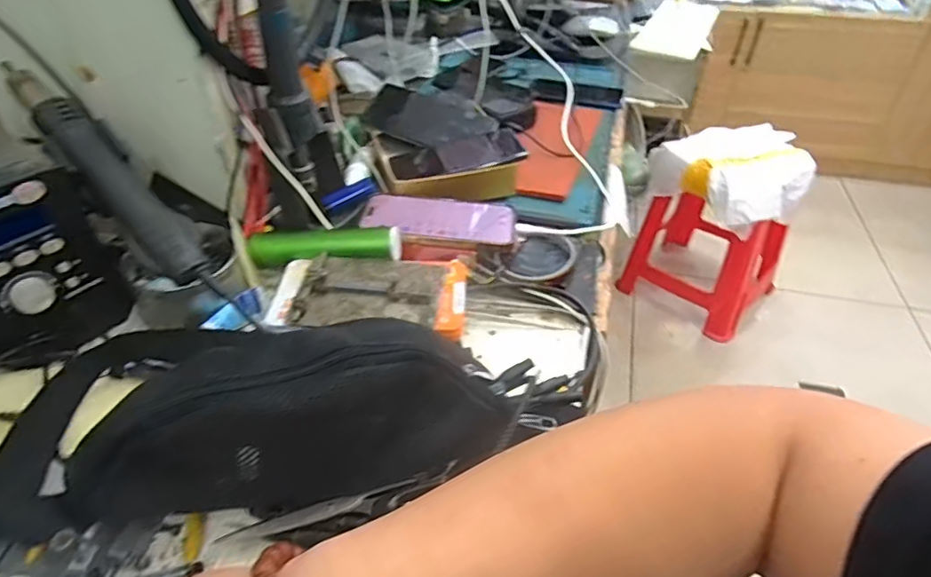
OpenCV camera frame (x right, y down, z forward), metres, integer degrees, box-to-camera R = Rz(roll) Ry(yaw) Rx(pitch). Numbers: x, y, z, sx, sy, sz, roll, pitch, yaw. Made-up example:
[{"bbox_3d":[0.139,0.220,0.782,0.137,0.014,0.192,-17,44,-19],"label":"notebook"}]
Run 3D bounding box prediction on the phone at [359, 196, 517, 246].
[{"bbox_3d":[-0.028,-0.072,0.586,0.160,0.011,0.065,5,44,2],"label":"phone"}]

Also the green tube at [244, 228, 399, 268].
[{"bbox_3d":[-0.138,-0.041,0.545,0.147,0.028,0.026,0,40,-1],"label":"green tube"}]

